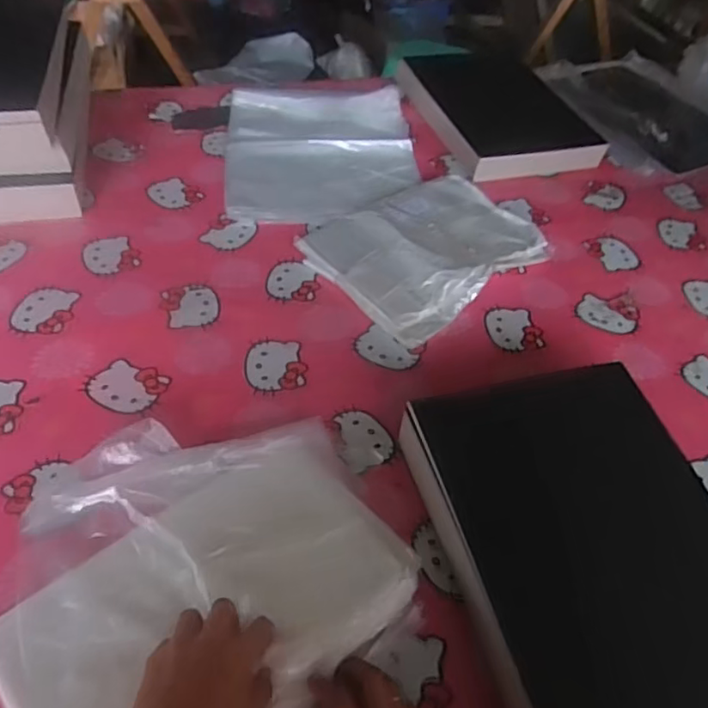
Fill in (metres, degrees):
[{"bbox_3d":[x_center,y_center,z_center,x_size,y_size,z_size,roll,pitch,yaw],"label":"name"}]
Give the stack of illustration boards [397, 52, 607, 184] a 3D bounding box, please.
[{"bbox_3d":[0.275,-0.475,1.188,0.286,0.042,0.425,-9,49,-15],"label":"stack of illustration boards"}]

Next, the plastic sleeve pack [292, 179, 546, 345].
[{"bbox_3d":[0.111,-0.165,0.898,0.322,0.040,0.254,-29,57,-29],"label":"plastic sleeve pack"}]

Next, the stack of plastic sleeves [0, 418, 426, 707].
[{"bbox_3d":[-0.141,0.201,0.562,0.346,0.031,0.317,-31,58,-29],"label":"stack of plastic sleeves"}]

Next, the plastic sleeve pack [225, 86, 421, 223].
[{"bbox_3d":[-0.058,-0.363,1.076,0.321,0.016,0.414,-1,48,-4],"label":"plastic sleeve pack"}]

